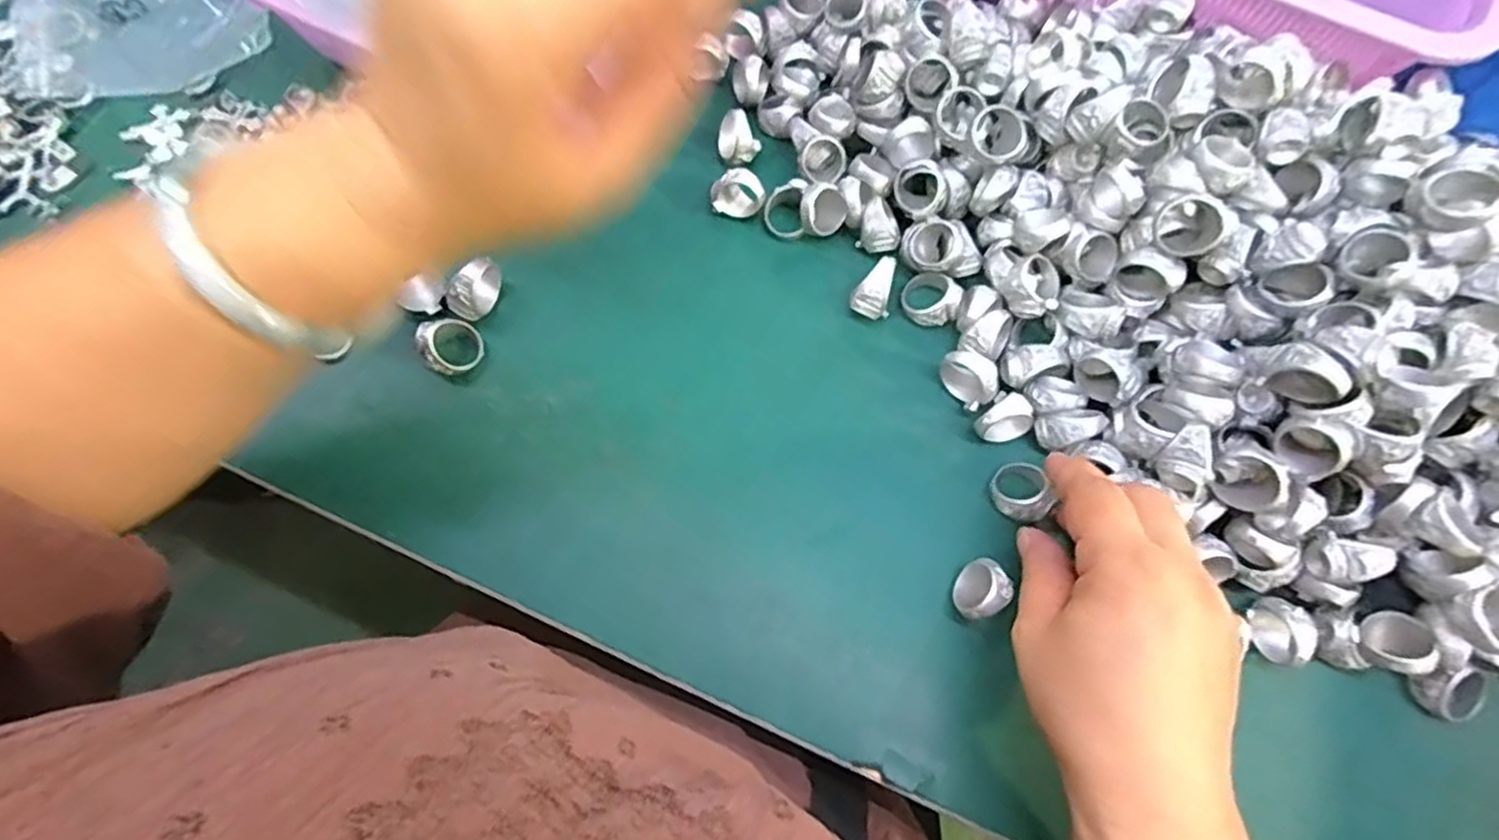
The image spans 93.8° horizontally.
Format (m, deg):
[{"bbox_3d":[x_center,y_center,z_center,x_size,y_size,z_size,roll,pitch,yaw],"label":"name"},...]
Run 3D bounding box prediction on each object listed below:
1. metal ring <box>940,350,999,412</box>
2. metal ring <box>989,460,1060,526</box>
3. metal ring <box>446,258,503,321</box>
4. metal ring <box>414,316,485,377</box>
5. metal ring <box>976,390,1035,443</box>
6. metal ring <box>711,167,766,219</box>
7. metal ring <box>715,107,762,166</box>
[{"bbox_3d":[0.103,-0.020,0.330,0.019,0.020,0.027,-40,78,-14],"label":"metal ring"},{"bbox_3d":[0.121,0.032,0.311,0.022,0.014,0.029,-1,72,-2],"label":"metal ring"},{"bbox_3d":[-0.126,-0.060,0.325,0.012,0.028,0.029,34,73,8],"label":"metal ring"},{"bbox_3d":[-0.137,-0.034,0.318,0.026,0.030,0.011,-40,38,-2],"label":"metal ring"},{"bbox_3d":[0.117,0.001,0.319,0.027,0.019,0.017,-34,77,-13],"label":"metal ring"},{"bbox_3d":[-0.005,-0.113,0.353,0.025,0.020,0.016,11,71,0],"label":"metal ring"},{"bbox_3d":[-0.006,-0.146,0.362,0.022,0.017,0.021,-4,72,-5],"label":"metal ring"}]

